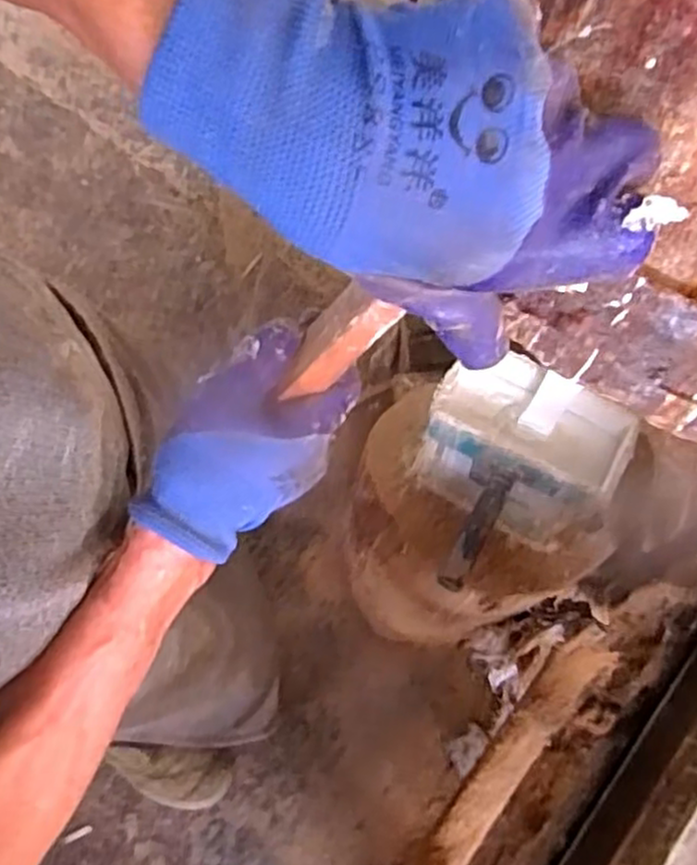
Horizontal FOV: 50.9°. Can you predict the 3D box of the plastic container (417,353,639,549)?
[{"bbox_3d":[0.181,0.017,0.789,0.184,0.197,0.107,28,67,10],"label":"plastic container"}]

